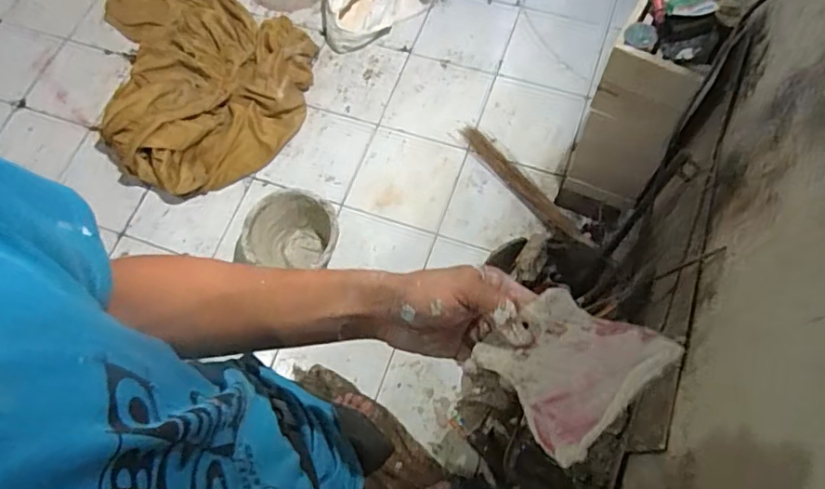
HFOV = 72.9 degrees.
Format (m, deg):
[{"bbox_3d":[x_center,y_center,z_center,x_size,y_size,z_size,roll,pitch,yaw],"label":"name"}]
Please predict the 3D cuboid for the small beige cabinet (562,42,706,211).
[{"bbox_3d":[0.523,-0.301,1.327,0.198,0.526,0.183,27,72,13],"label":"small beige cabinet"}]

